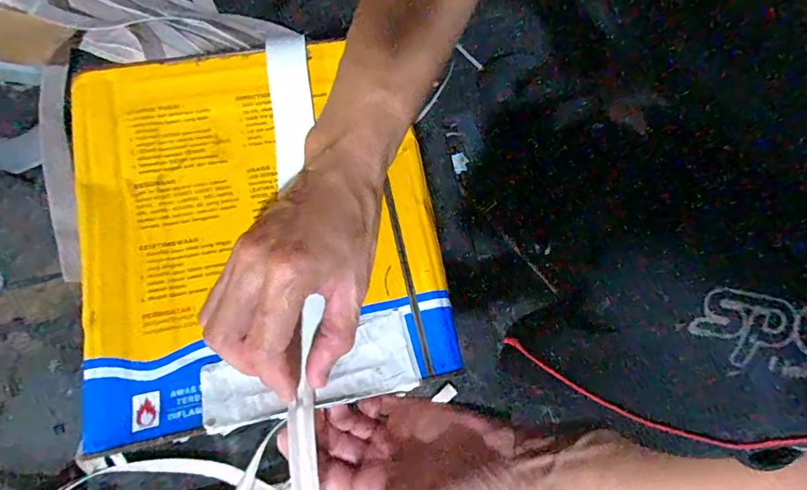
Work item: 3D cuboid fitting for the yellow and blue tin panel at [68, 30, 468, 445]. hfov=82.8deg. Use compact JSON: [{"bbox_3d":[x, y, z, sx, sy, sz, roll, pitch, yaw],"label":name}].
[{"bbox_3d":[-0.096,-0.017,0.307,0.228,0.023,0.251,-13,75,-5],"label":"yellow and blue tin panel"}]

